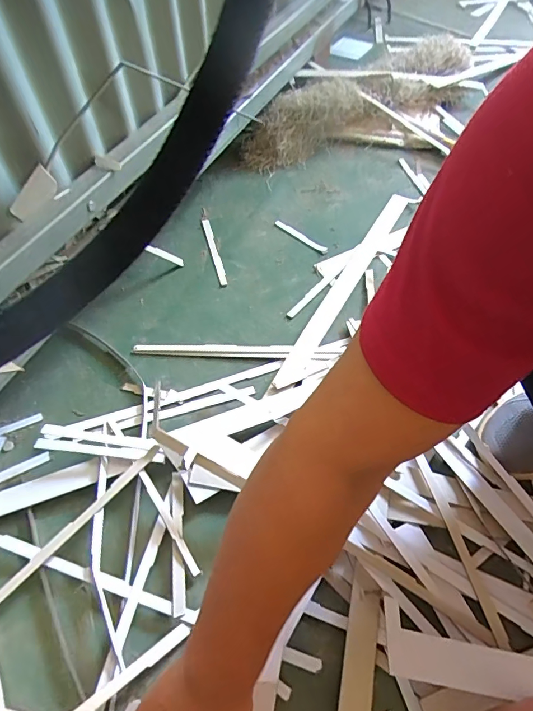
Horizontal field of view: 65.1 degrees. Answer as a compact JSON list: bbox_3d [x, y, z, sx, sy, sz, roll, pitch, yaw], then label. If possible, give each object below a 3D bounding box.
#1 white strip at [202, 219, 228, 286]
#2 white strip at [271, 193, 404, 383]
[{"bbox_3d":[-0.089,-0.182,0.714,0.013,0.004,0.167,-14,57,-8],"label":"white strip"},{"bbox_3d":[0.128,-0.122,0.657,0.037,0.013,0.443,25,60,17],"label":"white strip"}]

